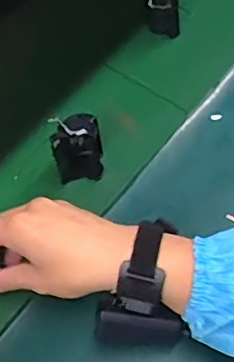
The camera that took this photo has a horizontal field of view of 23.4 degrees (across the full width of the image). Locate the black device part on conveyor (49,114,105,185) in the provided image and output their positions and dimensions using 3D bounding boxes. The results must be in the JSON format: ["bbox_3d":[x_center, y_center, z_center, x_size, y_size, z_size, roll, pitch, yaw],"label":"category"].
[{"bbox_3d":[-0.041,-0.033,0.592,0.049,0.078,0.033,-8,59,-1],"label":"black device part on conveyor"}]

